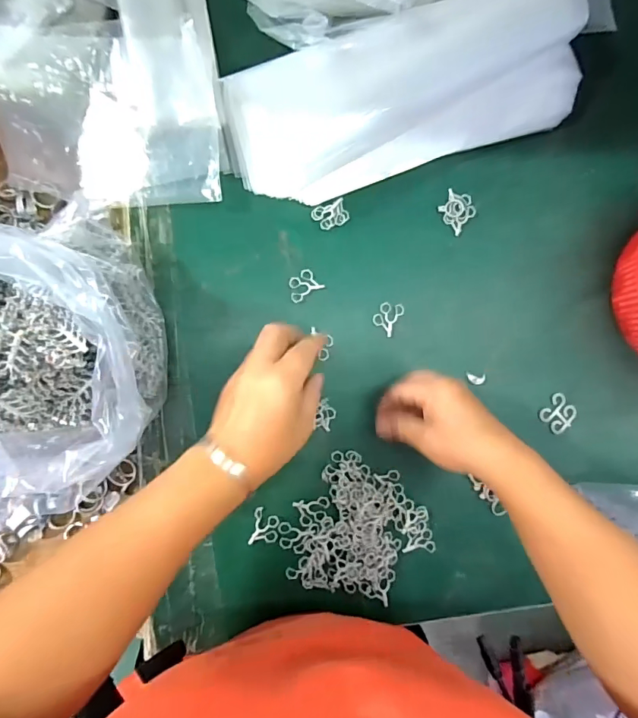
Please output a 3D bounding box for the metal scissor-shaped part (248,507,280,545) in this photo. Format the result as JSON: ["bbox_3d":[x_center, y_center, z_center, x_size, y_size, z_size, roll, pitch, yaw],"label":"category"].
[{"bbox_3d":[-0.052,0.164,0.423,0.026,0.004,0.034,13,87,-7],"label":"metal scissor-shaped part"}]

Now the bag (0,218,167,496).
[{"bbox_3d":[-0.223,-0.004,0.335,0.181,0.146,0.206,-14,90,-6],"label":"bag"}]

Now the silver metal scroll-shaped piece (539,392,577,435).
[{"bbox_3d":[0.257,0.059,0.468,0.033,0.005,0.036,40,84,-5],"label":"silver metal scroll-shaped piece"}]

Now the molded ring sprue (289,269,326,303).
[{"bbox_3d":[-0.016,-0.074,0.439,0.034,0.004,0.025,-32,93,-7],"label":"molded ring sprue"}]

